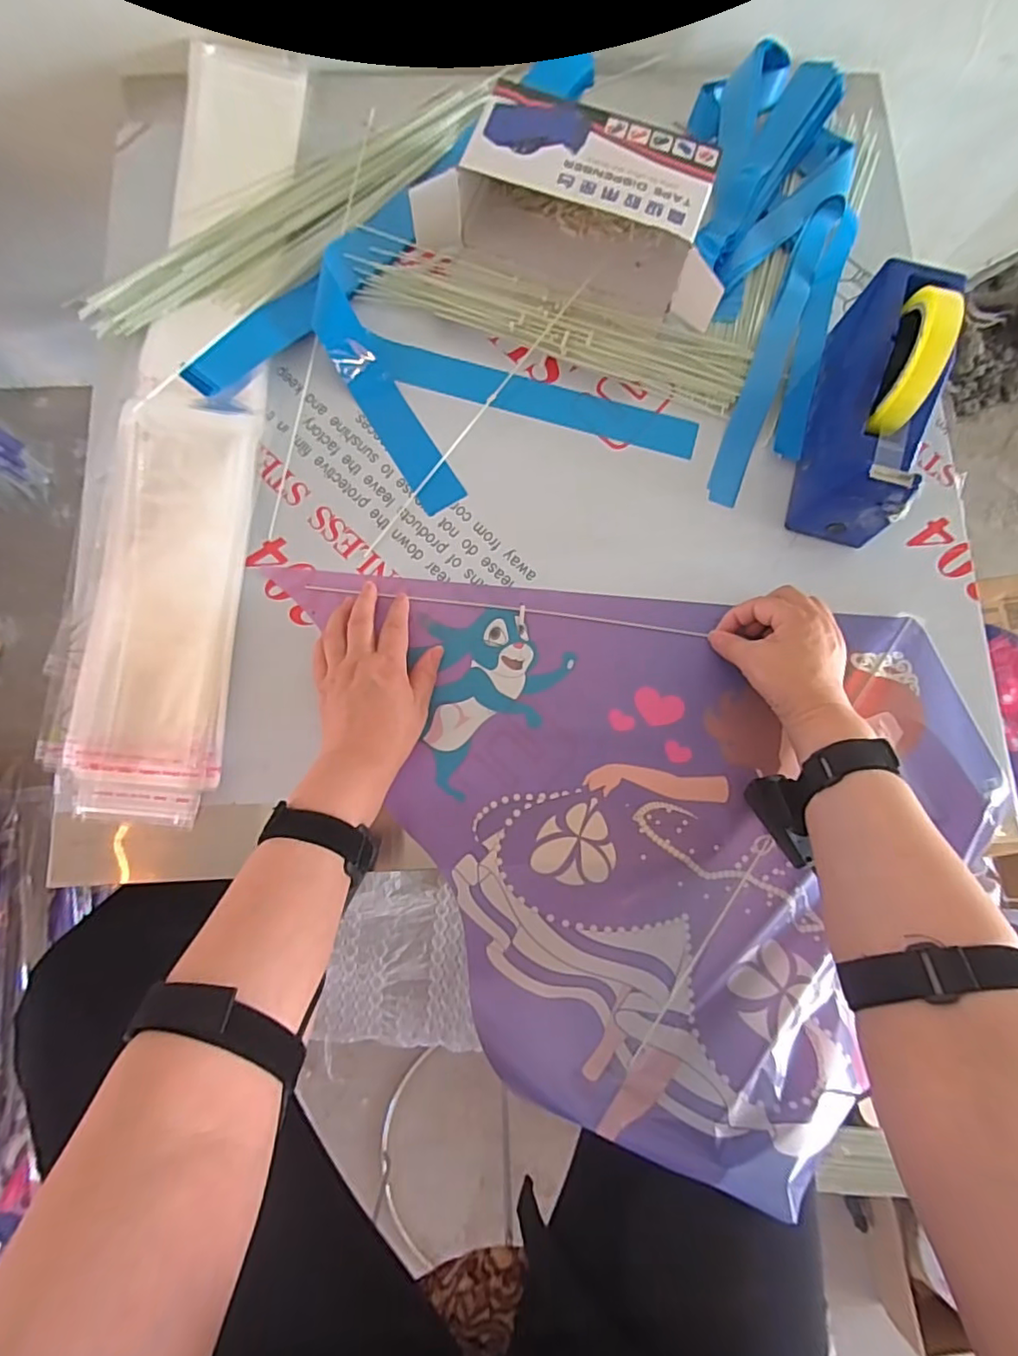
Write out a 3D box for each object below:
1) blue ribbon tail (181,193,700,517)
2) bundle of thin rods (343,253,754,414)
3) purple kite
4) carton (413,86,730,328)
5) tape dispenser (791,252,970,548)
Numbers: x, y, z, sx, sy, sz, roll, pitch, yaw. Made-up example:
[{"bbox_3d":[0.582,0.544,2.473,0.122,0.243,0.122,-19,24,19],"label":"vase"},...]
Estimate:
[{"bbox_3d":[-0.054,-0.253,0.532,0.375,0.032,0.263,40,83,2],"label":"blue ribbon tail"},{"bbox_3d":[0.040,-0.337,0.548,0.371,0.017,0.078,16,80,1],"label":"bundle of thin rods"},{"bbox_3d":[0.095,0.127,0.444,0.549,0.075,0.392,4,80,-1],"label":"purple kite"},{"bbox_3d":[0.063,-0.424,0.531,0.271,0.074,0.135,17,80,1],"label":"carton"},{"bbox_3d":[0.305,-0.227,0.476,0.068,0.128,0.205,14,80,0],"label":"tape dispenser"}]

